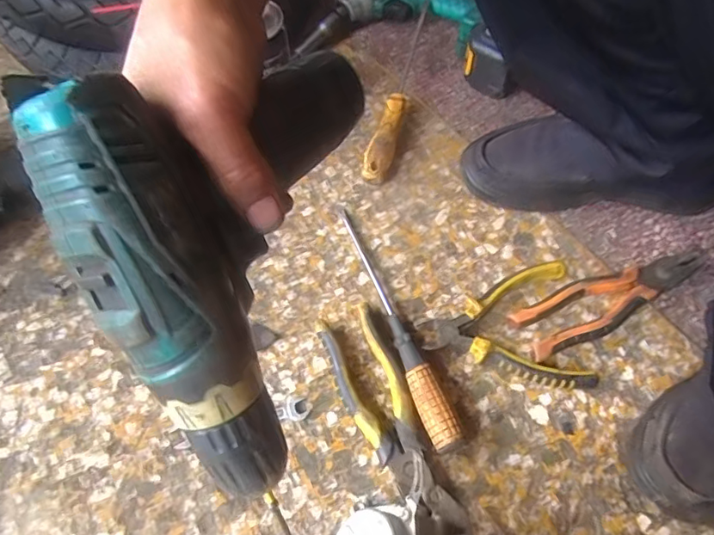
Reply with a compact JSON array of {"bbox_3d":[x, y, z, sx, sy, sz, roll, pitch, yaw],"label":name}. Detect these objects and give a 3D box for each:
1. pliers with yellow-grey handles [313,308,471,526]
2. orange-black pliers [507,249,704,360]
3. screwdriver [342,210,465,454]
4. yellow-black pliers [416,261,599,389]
[{"bbox_3d":[0.024,0.124,0.457,0.057,0.021,0.190,-19,64,-10],"label":"pliers with yellow-grey handles"},{"bbox_3d":[0.235,0.026,0.501,0.189,0.021,0.051,-22,64,-11],"label":"orange-black pliers"},{"bbox_3d":[0.032,0.046,0.491,0.024,0.029,0.246,-18,63,-9],"label":"screwdriver"},{"bbox_3d":[0.131,0.053,0.490,0.140,0.021,0.114,-3,62,-1],"label":"yellow-black pliers"}]

